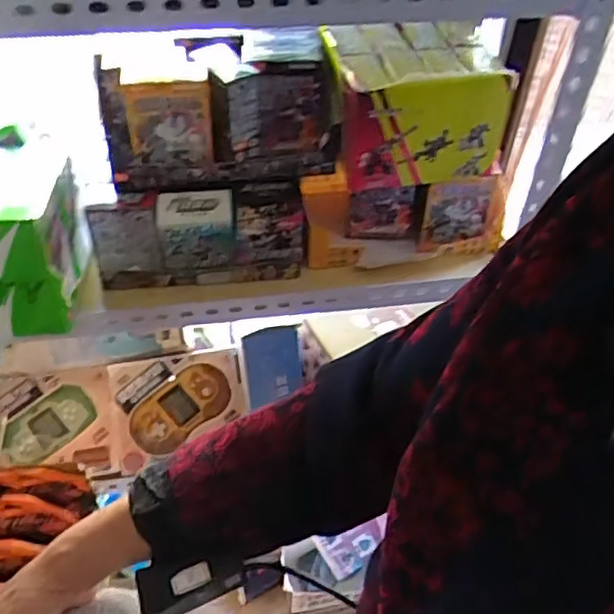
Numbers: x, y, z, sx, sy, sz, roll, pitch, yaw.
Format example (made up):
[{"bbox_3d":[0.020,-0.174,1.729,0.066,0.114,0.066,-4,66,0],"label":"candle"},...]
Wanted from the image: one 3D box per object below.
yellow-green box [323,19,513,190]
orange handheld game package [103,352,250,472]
[{"bbox_3d":[0.108,-0.199,0.650,0.165,0.120,0.088,-8,45,-10],"label":"yellow-green box"},{"bbox_3d":[-0.167,0.132,0.864,0.167,0.135,0.027,-8,3,-15],"label":"orange handheld game package"}]

